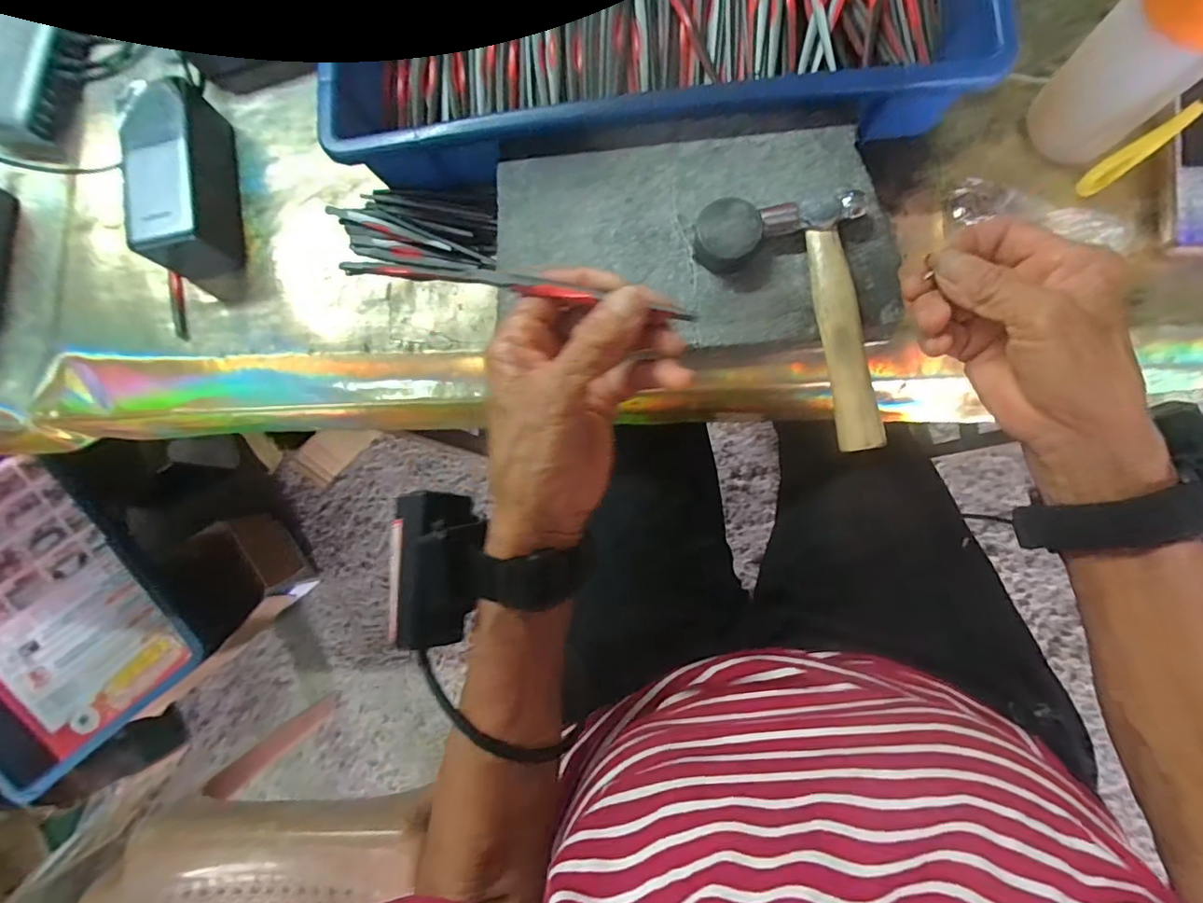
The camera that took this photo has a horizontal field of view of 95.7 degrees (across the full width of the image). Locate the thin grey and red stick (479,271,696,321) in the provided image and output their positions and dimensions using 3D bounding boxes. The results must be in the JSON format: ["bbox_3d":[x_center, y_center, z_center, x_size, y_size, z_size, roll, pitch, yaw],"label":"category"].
[{"bbox_3d":[-0.007,-0.067,0.235,0.097,0.007,0.008,12,87,2],"label":"thin grey and red stick"}]

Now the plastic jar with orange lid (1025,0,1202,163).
[{"bbox_3d":[0.306,-0.226,0.305,0.068,0.141,0.057,38,89,9],"label":"plastic jar with orange lid"}]

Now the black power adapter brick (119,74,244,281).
[{"bbox_3d":[-0.307,-0.197,0.401,0.042,0.058,0.127,-7,83,6],"label":"black power adapter brick"}]

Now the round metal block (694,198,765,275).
[{"bbox_3d":[0.075,-0.129,0.326,0.038,0.021,0.037,0,86,5],"label":"round metal block"}]

